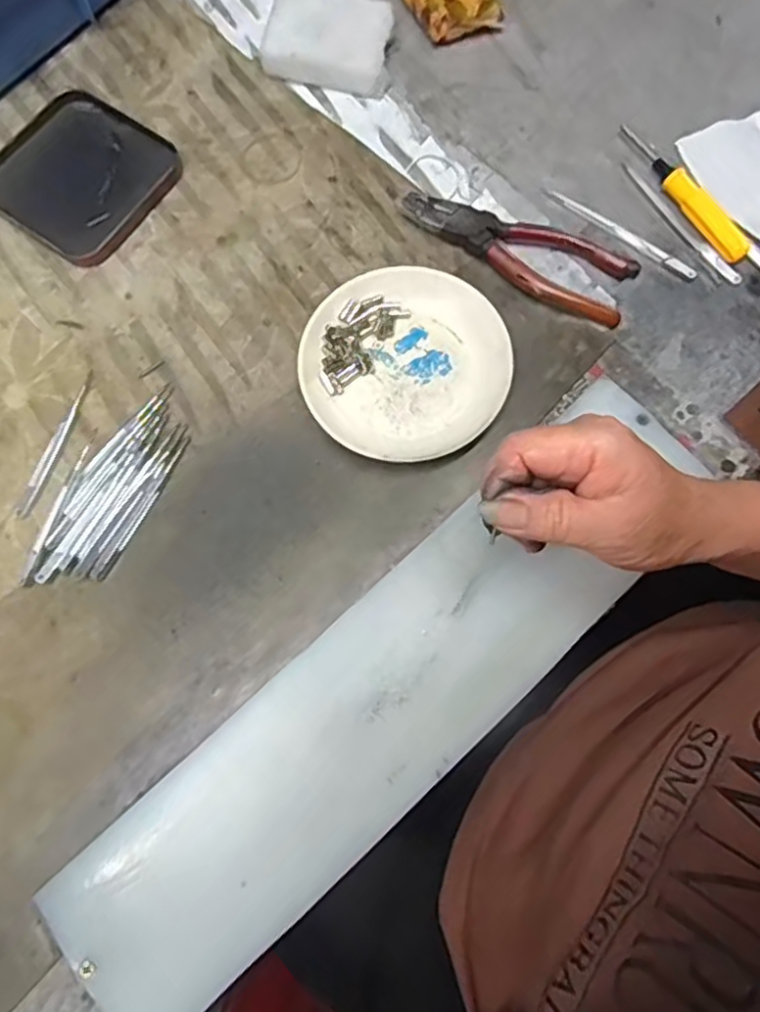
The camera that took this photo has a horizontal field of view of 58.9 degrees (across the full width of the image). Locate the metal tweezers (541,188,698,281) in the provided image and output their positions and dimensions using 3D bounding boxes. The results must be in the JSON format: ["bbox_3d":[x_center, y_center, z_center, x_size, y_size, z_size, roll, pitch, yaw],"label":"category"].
[{"bbox_3d":[0.153,-0.176,0.431,0.111,0.004,0.010,37,78,11],"label":"metal tweezers"}]

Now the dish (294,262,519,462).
[{"bbox_3d":[0.014,-0.082,0.391,0.117,0.020,0.114,0,76,0],"label":"dish"}]

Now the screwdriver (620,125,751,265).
[{"bbox_3d":[0.194,-0.204,0.430,0.018,0.015,0.118,-29,78,-7],"label":"screwdriver"}]

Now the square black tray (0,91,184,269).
[{"bbox_3d":[-0.198,-0.218,0.443,0.109,0.014,0.104,36,78,8],"label":"square black tray"}]

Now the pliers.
[{"bbox_3d":[0.084,-0.159,0.420,0.147,0.015,0.048,23,77,5],"label":"pliers"}]

